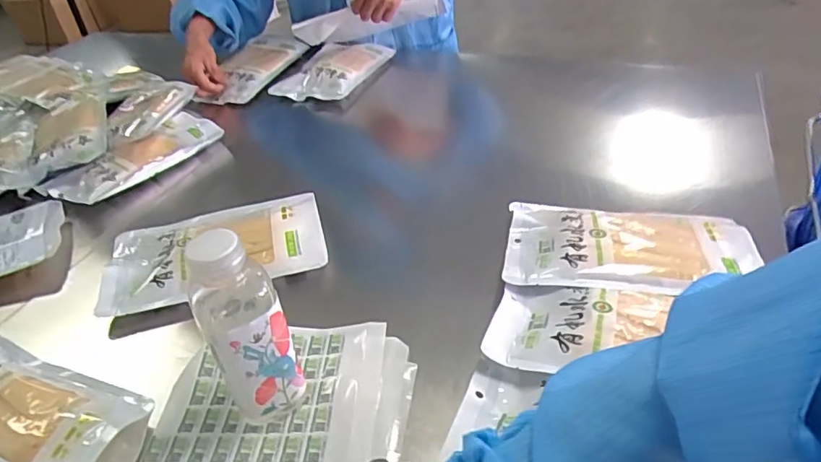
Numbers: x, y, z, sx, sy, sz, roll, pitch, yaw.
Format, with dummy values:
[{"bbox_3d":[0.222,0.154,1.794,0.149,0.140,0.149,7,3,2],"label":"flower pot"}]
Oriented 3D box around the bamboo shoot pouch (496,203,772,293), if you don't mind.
[{"bbox_3d":[0.232,0.016,0.582,0.248,0.018,0.145,4,39,13],"label":"bamboo shoot pouch"}]

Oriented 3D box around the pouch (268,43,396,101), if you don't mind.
[{"bbox_3d":[-0.149,-0.324,1.083,0.153,0.027,0.237,11,41,21],"label":"pouch"}]

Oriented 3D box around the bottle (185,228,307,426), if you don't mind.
[{"bbox_3d":[-0.138,0.075,0.455,0.070,0.181,0.080,-29,43,-26],"label":"bottle"}]

